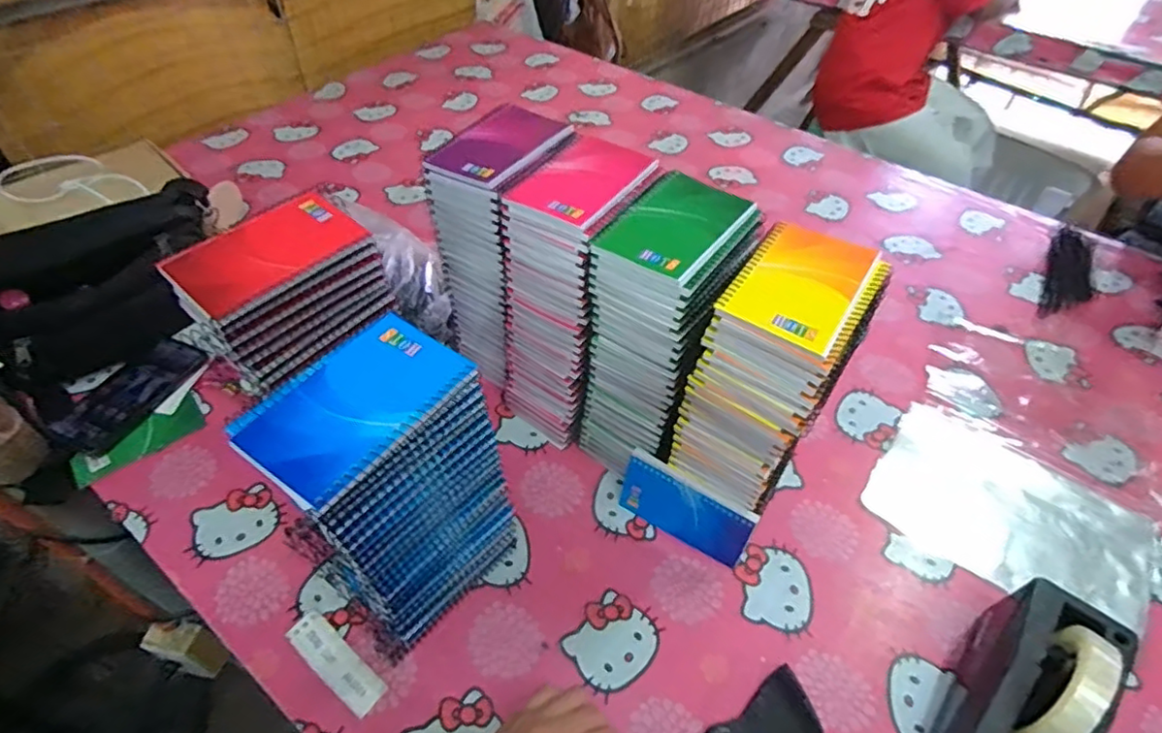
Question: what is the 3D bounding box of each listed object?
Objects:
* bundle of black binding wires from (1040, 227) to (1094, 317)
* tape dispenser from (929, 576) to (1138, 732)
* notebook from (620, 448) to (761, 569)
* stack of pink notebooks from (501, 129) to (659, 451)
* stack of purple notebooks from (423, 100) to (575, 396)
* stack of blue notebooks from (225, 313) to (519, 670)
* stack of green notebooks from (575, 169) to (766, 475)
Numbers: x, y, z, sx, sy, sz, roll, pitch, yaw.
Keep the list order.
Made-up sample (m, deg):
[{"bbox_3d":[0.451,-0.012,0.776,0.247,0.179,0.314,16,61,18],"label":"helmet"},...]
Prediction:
[{"bbox_3d":[0.729,-0.145,0.895,0.062,0.036,0.219,24,52,18],"label":"bundle of black binding wires"},{"bbox_3d":[0.339,0.266,0.458,0.076,0.131,0.203,33,55,24],"label":"tape dispenser"},{"bbox_3d":[0.101,0.141,0.592,0.129,0.082,0.007,27,42,19],"label":"notebook"},{"bbox_3d":[-0.008,-0.067,0.634,0.093,0.288,0.147,22,51,16],"label":"stack of pink notebooks"},{"bbox_3d":[-0.081,-0.116,0.671,0.095,0.300,0.131,26,53,19],"label":"stack of purple notebooks"},{"bbox_3d":[-0.140,0.100,0.469,0.093,0.245,0.131,31,54,22],"label":"stack of blue notebooks"},{"bbox_3d":[0.076,-0.033,0.582,0.098,0.255,0.137,26,53,19],"label":"stack of green notebooks"}]

